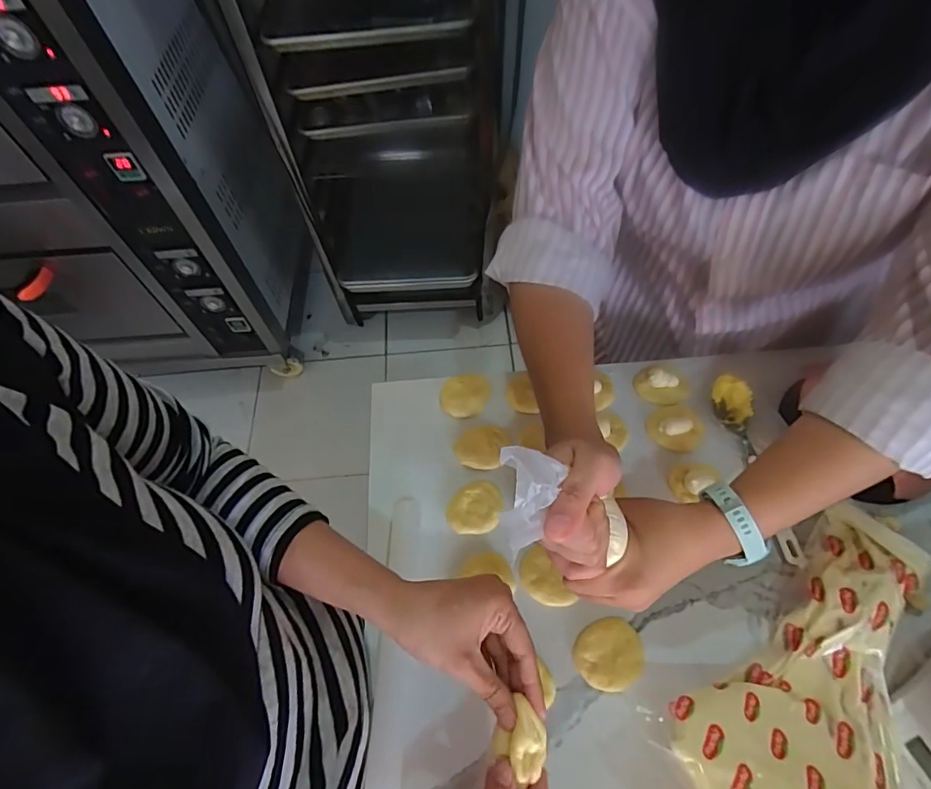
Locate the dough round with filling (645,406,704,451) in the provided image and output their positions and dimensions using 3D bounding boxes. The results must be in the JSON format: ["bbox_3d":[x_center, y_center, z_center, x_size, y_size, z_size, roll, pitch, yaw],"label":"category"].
[{"bbox_3d":[0.216,0.031,0.496,0.052,0.021,0.049,-1,60,2],"label":"dough round with filling"}]

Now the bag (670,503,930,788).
[{"bbox_3d":[0.274,0.223,0.361,0.275,0.053,0.141,-36,65,-17],"label":"bag"}]

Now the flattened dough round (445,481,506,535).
[{"bbox_3d":[0.009,0.111,0.472,0.054,0.015,0.049,-3,60,1],"label":"flattened dough round"}]

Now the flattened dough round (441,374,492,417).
[{"bbox_3d":[0.001,0.000,0.534,0.049,0.010,0.058,29,65,18],"label":"flattened dough round"}]

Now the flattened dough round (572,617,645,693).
[{"bbox_3d":[0.121,0.216,0.402,0.058,0.007,0.051,-26,62,-12],"label":"flattened dough round"}]

